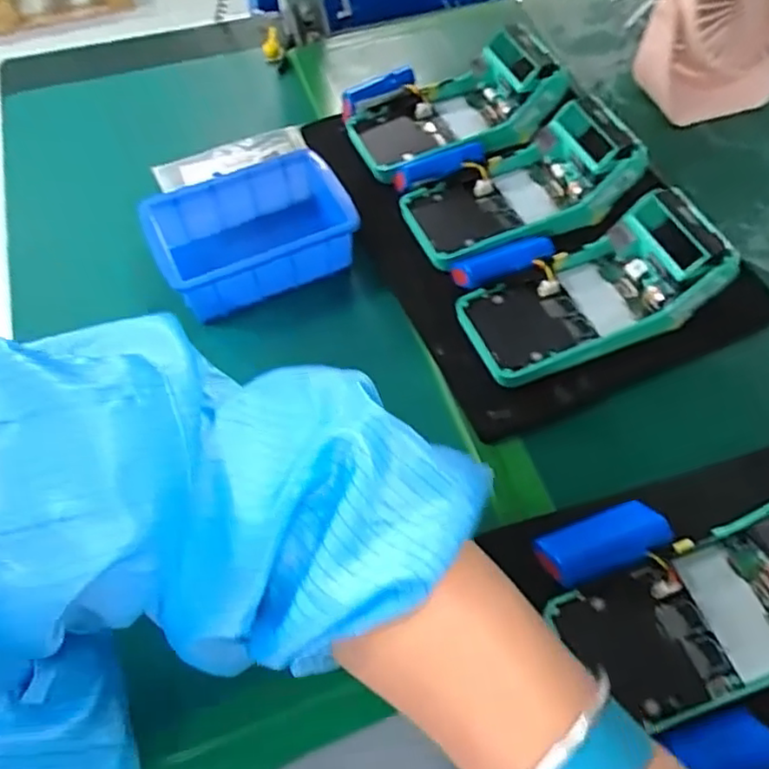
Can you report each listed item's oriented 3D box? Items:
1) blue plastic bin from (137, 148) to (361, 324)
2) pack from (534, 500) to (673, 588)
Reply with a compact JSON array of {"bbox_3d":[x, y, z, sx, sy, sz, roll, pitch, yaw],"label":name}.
[{"bbox_3d":[-0.096,-0.113,0.504,0.145,0.057,0.095,-19,61,-11],"label":"blue plastic bin"},{"bbox_3d":[0.120,0.088,0.364,0.070,0.020,0.032,-18,60,-10],"label":"pack"}]

